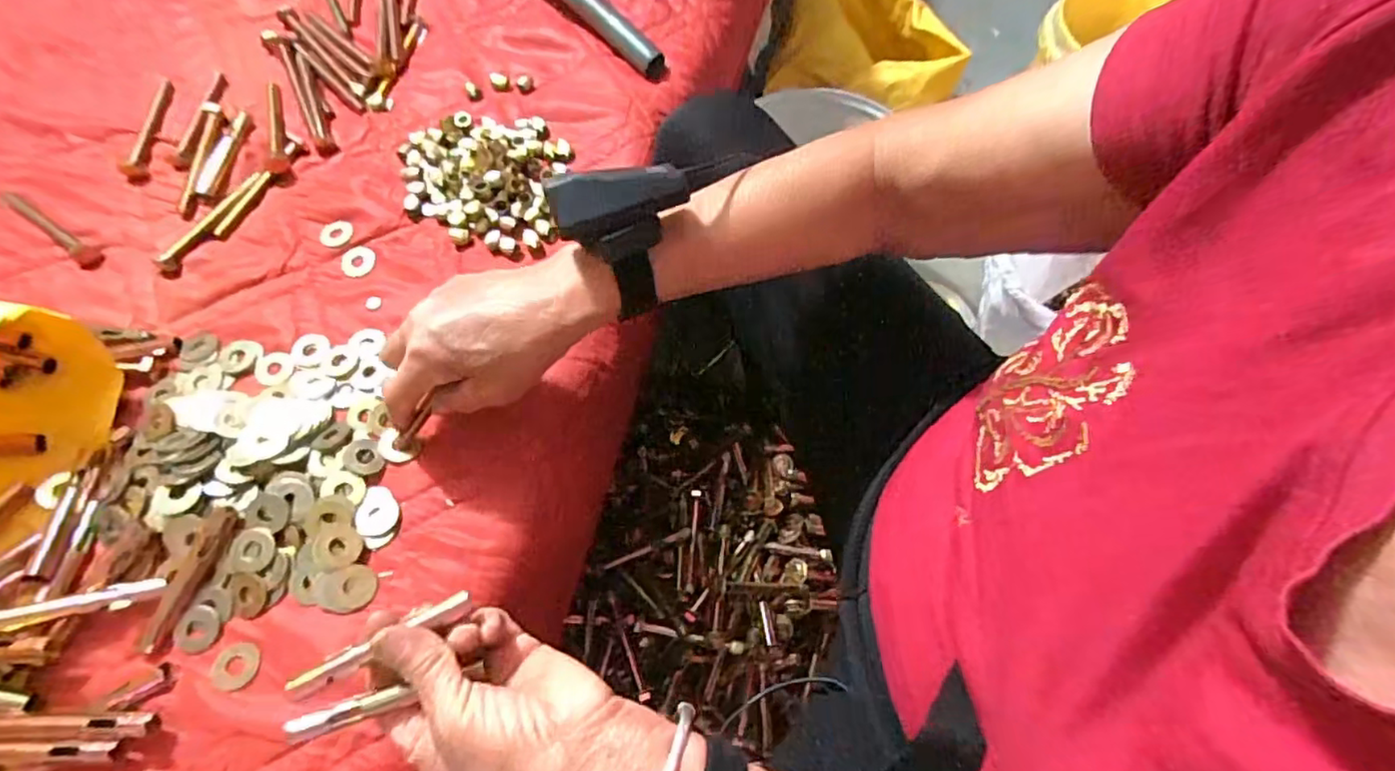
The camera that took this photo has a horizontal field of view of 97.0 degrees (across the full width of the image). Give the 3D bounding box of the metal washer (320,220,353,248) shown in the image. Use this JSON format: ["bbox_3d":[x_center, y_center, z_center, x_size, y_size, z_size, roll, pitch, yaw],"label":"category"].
[{"bbox_3d":[-0.270,-0.114,0.462,0.024,0.004,0.022,-38,71,-17],"label":"metal washer"}]

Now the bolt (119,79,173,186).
[{"bbox_3d":[-0.444,-0.207,0.498,0.020,0.014,0.097,-1,65,-2],"label":"bolt"}]

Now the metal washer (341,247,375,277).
[{"bbox_3d":[-0.251,-0.092,0.457,0.027,0.005,0.025,0,78,-1],"label":"metal washer"}]

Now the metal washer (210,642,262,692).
[{"bbox_3d":[-0.254,0.154,0.339,0.025,0.004,0.024,1,65,-1],"label":"metal washer"}]

